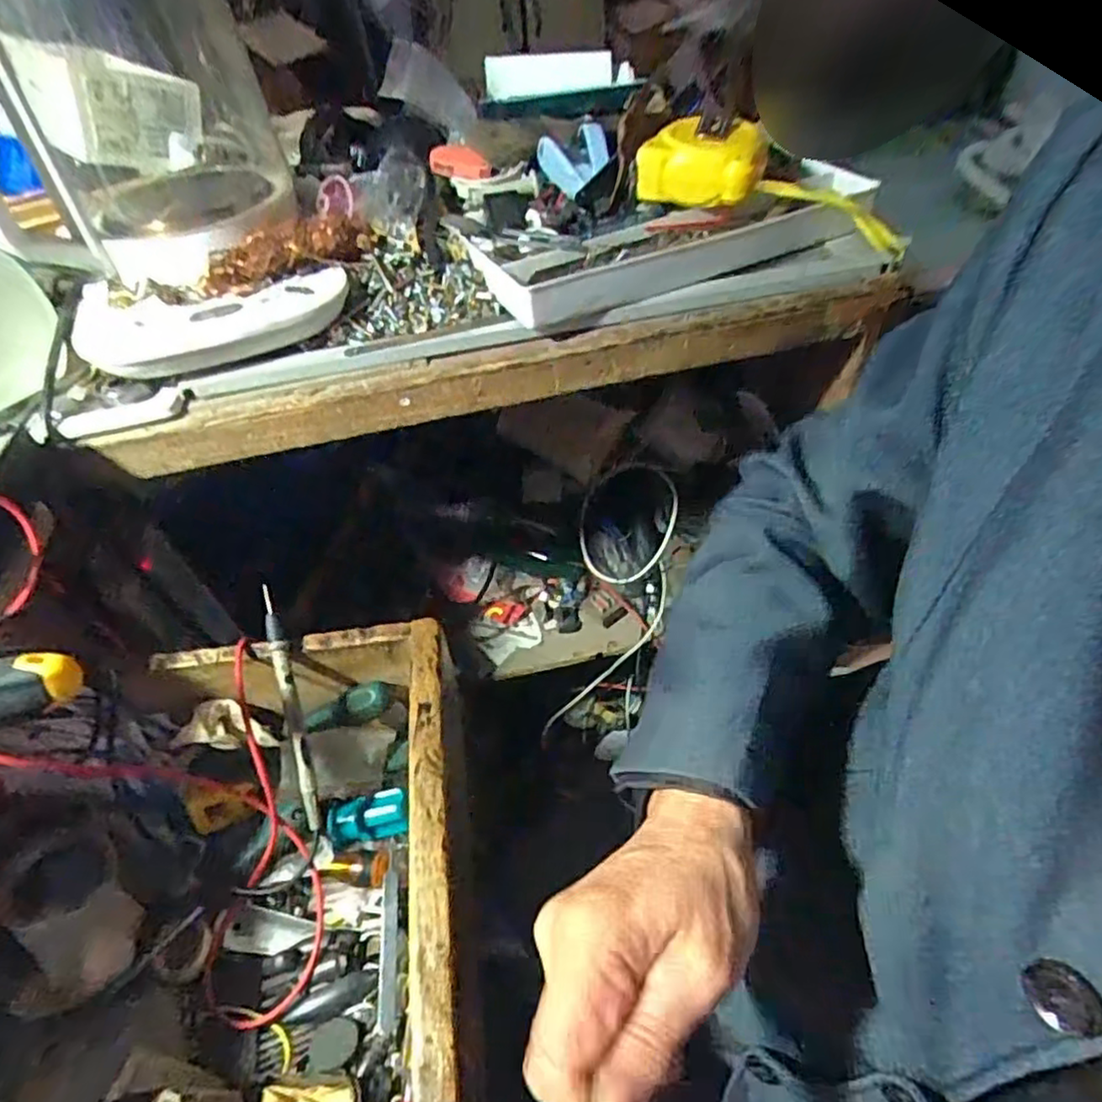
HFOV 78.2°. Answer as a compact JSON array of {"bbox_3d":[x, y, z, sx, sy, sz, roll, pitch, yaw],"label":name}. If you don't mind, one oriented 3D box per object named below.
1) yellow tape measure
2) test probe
[{"bbox_3d":[0.150,-0.246,0.460,0.184,0.050,0.049,16,50,-3],"label":"yellow tape measure"},{"bbox_3d":[-0.156,0.093,0.407,0.012,0.012,0.143,-14,81,-6],"label":"test probe"}]

